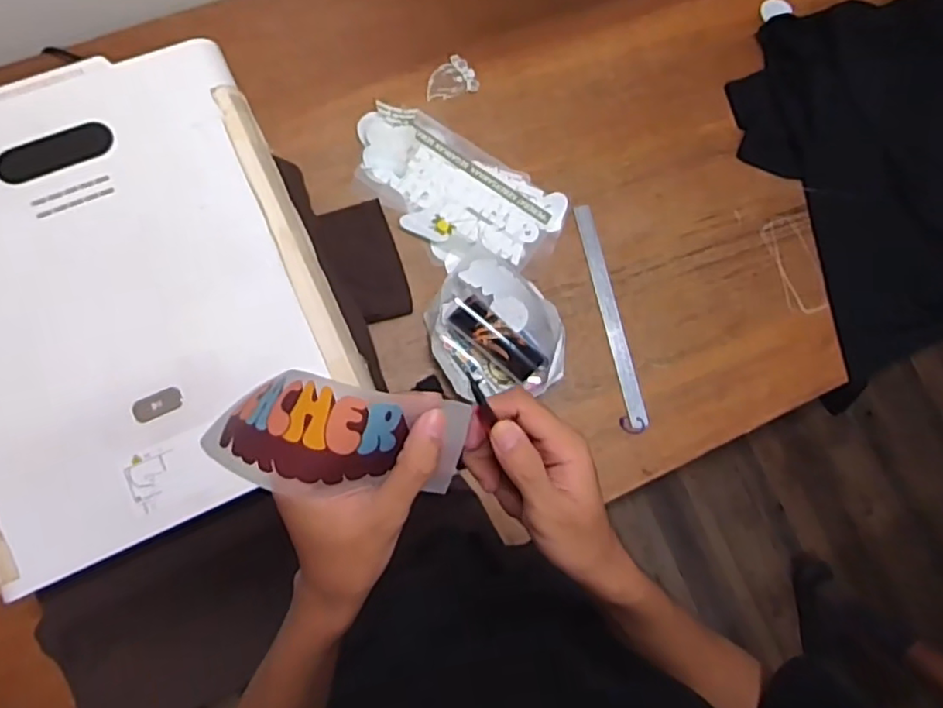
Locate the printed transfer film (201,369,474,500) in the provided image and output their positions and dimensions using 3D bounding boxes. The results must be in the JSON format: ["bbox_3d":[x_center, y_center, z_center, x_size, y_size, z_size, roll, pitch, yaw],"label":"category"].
[{"bbox_3d":[-0.073,0.041,0.320,0.135,0.045,0.057,1,81,-1],"label":"printed transfer film"}]

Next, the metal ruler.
[{"bbox_3d":[0.202,-0.057,0.895,0.027,0.007,0.330,-11,80,-9],"label":"metal ruler"}]

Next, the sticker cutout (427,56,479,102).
[{"bbox_3d":[-0.034,-0.419,0.943,0.080,0.004,0.059,-18,89,-9],"label":"sticker cutout"}]

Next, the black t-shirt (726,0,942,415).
[{"bbox_3d":[0.829,-0.336,1.010,0.800,0.070,0.570,-20,89,0],"label":"black t-shirt"}]

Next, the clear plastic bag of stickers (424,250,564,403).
[{"bbox_3d":[0.030,-0.031,0.839,0.164,0.064,0.194,-19,82,-10],"label":"clear plastic bag of stickers"}]

